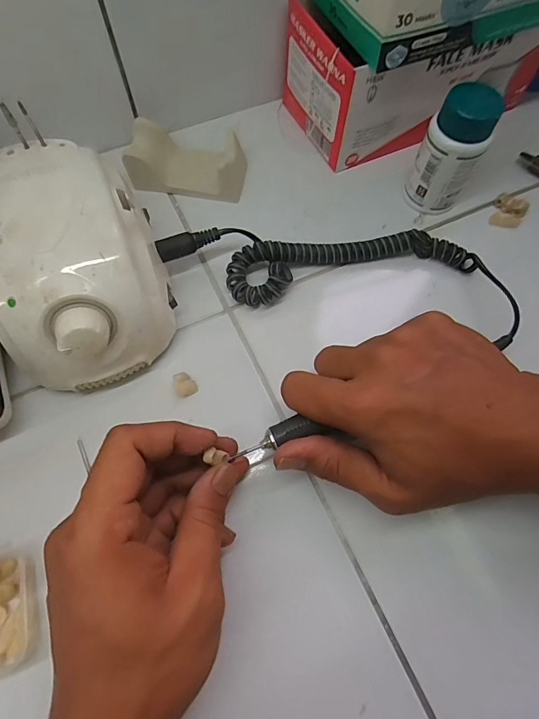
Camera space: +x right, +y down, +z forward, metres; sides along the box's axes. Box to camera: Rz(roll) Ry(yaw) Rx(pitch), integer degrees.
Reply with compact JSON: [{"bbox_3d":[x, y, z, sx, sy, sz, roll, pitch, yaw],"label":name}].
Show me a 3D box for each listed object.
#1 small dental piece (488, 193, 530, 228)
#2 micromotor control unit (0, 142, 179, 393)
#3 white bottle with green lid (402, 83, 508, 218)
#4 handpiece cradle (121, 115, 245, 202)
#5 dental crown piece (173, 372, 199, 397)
[{"bbox_3d":[0.196,-0.122,0.331,0.026,0.015,0.025,30,69,10],"label":"small dental piece"},{"bbox_3d":[-0.123,-0.058,0.260,0.100,0.084,0.138,-20,70,-10],"label":"micromotor control unit"},{"bbox_3d":[0.134,-0.154,0.300,0.041,0.081,0.033,39,71,13],"label":"white bottle with green lid"},{"bbox_3d":[-0.067,-0.163,0.333,0.091,0.030,0.054,6,67,0],"label":"handpiece cradle"},{"bbox_3d":[-0.057,0.017,0.273,0.014,0.010,0.017,-19,69,-10],"label":"dental crown piece"}]

